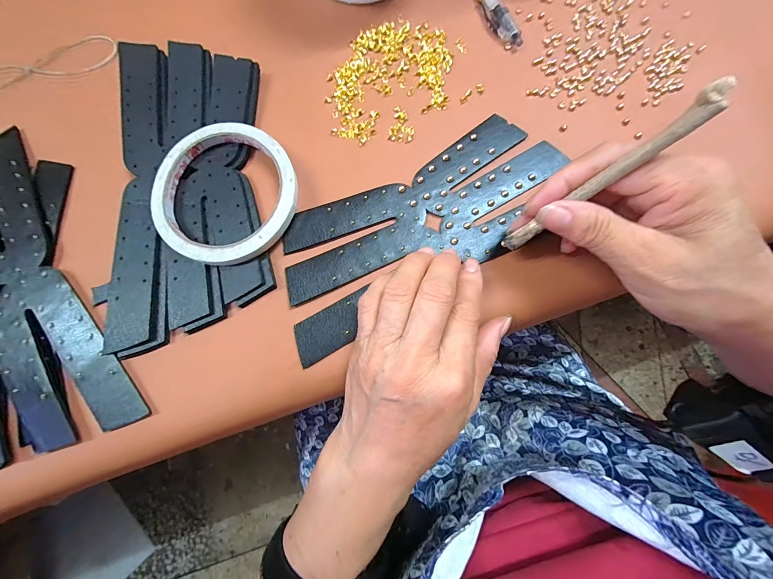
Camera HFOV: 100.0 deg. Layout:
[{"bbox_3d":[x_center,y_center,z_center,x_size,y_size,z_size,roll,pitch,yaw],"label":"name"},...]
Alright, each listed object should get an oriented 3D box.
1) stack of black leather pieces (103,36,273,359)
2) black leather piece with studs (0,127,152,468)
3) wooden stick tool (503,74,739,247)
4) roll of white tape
[{"bbox_3d":[-0.135,-0.077,0.220,0.101,0.008,0.221,-8,78,-1],"label":"stack of black leather pieces"},{"bbox_3d":[-0.255,0.001,0.209,0.143,0.014,0.219,-21,79,-4],"label":"black leather piece with studs"},{"bbox_3d":[0.098,-0.050,0.155,0.005,0.103,0.010,-20,76,-41],"label":"wooden stick tool"},{"bbox_3d":[-0.108,-0.067,0.213,0.091,0.013,0.106,-30,80,-6],"label":"roll of white tape"}]

